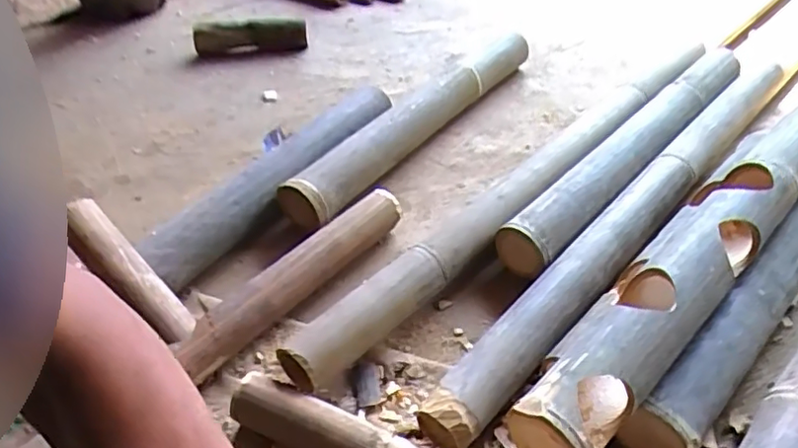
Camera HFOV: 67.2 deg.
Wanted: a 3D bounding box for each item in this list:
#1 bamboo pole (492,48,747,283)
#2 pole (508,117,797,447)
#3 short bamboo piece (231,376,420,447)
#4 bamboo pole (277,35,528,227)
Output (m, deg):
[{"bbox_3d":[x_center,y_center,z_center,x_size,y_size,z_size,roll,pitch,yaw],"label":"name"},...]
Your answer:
[{"bbox_3d":[0.352,-0.116,0.874,0.072,0.065,0.611,27,50,36],"label":"bamboo pole"},{"bbox_3d":[0.312,0.028,0.610,0.589,0.077,0.077,-35,46,-30],"label":"pole"},{"bbox_3d":[-0.050,0.207,0.560,0.233,0.058,0.045,13,43,24],"label":"short bamboo piece"},{"bbox_3d":[0.035,-0.180,0.977,0.070,0.058,0.583,22,47,32],"label":"bamboo pole"}]

